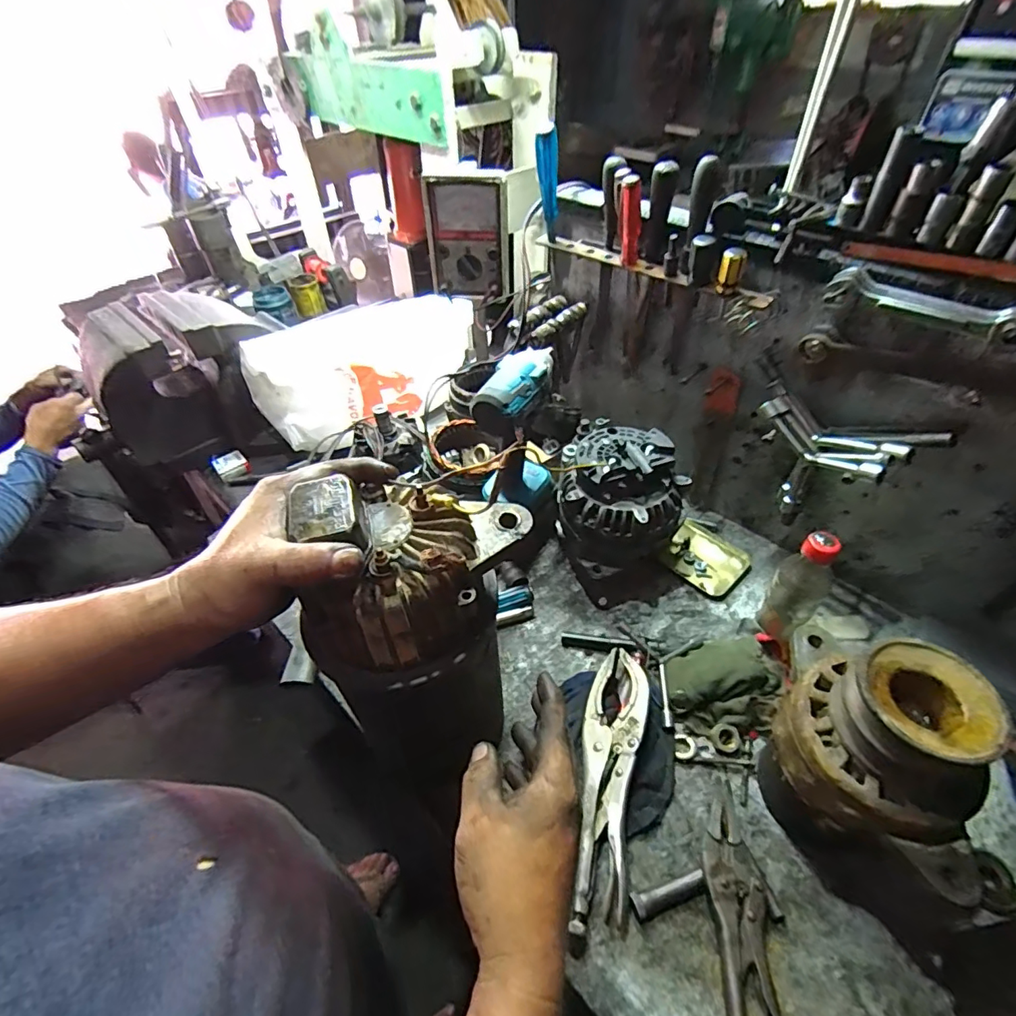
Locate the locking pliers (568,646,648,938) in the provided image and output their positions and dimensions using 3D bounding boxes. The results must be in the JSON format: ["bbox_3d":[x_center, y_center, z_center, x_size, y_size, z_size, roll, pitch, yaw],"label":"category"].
[{"bbox_3d":[0.102,0.266,0.524,0.059,0.031,0.254,10,47,10],"label":"locking pliers"}]

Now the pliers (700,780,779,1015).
[{"bbox_3d":[0.199,0.362,0.449,0.047,0.026,0.203,3,47,4],"label":"pliers"}]

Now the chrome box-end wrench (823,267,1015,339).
[{"bbox_3d":[0.374,-0.184,0.467,0.155,0.027,0.030,33,55,28],"label":"chrome box-end wrench"}]

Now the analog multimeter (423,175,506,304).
[{"bbox_3d":[-0.063,-0.407,0.783,0.122,0.172,0.037,5,36,8],"label":"analog multimeter"}]

